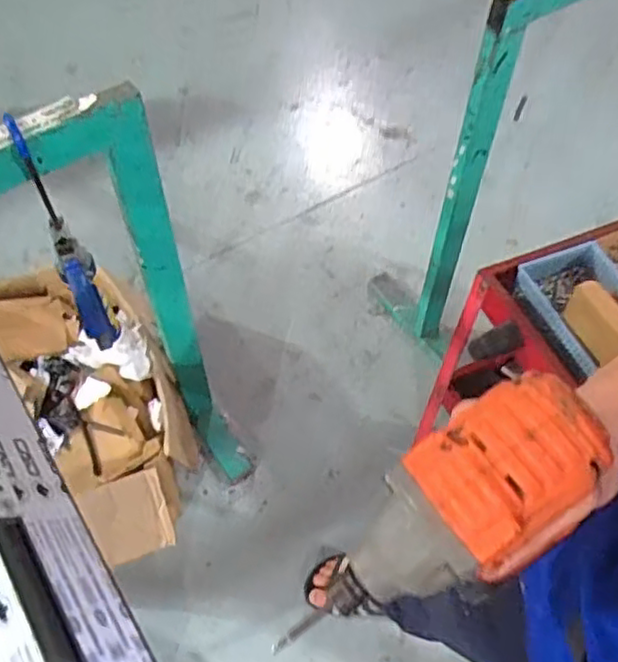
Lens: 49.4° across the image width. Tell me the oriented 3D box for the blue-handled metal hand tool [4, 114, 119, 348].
[{"bbox_3d":[-0.300,-0.112,0.843,0.046,0.294,0.145,-21,59,-18],"label":"blue-handled metal hand tool"}]

